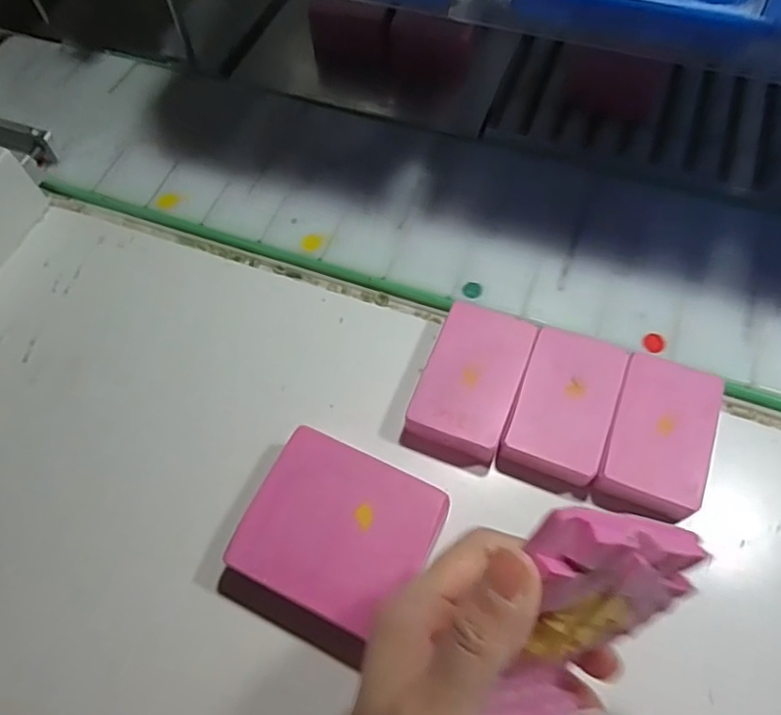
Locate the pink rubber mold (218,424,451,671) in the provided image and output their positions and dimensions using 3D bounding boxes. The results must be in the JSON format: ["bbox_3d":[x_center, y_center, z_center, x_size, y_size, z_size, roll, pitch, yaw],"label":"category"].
[{"bbox_3d":[-0.025,0.081,0.267,0.076,0.023,0.079,23,65,14],"label":"pink rubber mold"}]

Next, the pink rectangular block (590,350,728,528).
[{"bbox_3d":[0.123,0.037,0.280,0.043,0.015,0.074,19,64,13],"label":"pink rectangular block"}]

